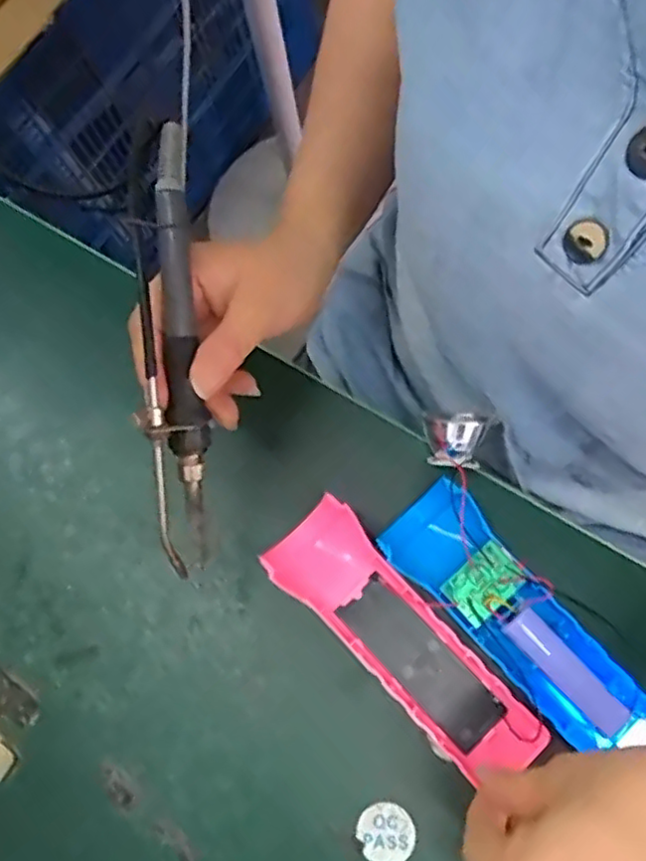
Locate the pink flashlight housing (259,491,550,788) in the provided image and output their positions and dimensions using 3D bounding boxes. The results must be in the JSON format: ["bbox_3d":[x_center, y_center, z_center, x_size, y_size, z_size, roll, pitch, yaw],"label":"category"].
[{"bbox_3d":[0.038,0.102,0.327,0.046,0.022,0.152,-42,76,-14],"label":"pink flashlight housing"}]

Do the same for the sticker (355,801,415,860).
[{"bbox_3d":[0.030,0.194,0.318,0.026,0.004,0.027,-1,74,5],"label":"sticker"}]

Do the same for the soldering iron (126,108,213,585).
[{"bbox_3d":[-0.067,-0.033,0.297,0.024,0.026,0.194,-3,100,0],"label":"soldering iron"}]

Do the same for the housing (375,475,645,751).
[{"bbox_3d":[0.093,0.093,0.321,0.046,0.026,0.151,-41,75,-7],"label":"housing"}]

